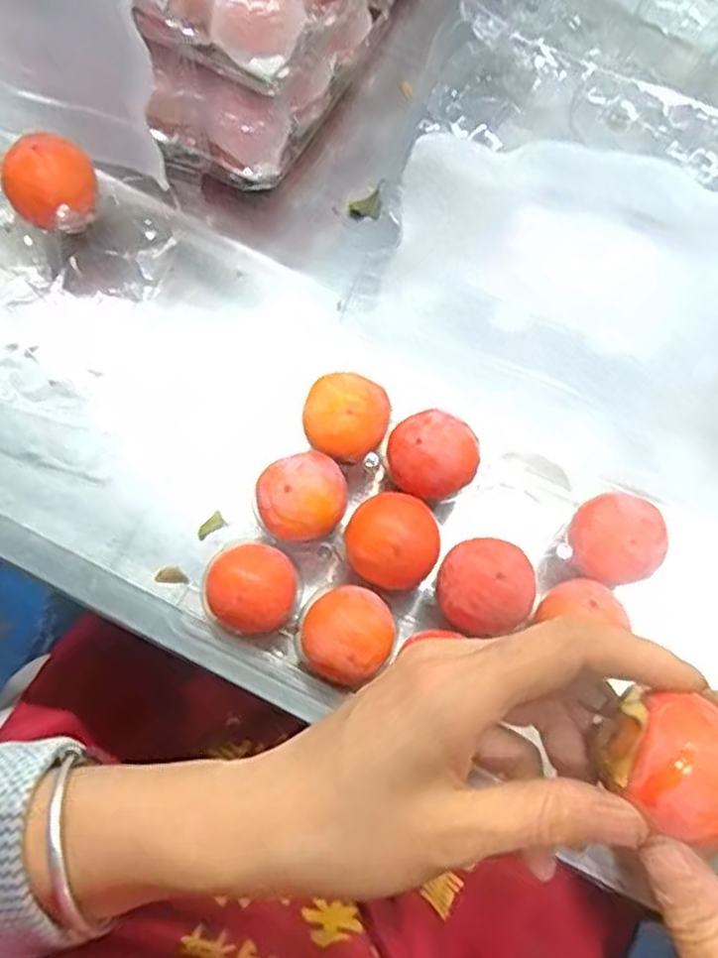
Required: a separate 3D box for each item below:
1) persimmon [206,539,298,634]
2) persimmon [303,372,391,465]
[{"bbox_3d":[-0.046,0.048,0.331,0.037,0.027,0.037,1,71,-2],"label":"persimmon"},{"bbox_3d":[-0.006,-0.027,0.357,0.038,0.034,0.037,1,71,-2],"label":"persimmon"}]

